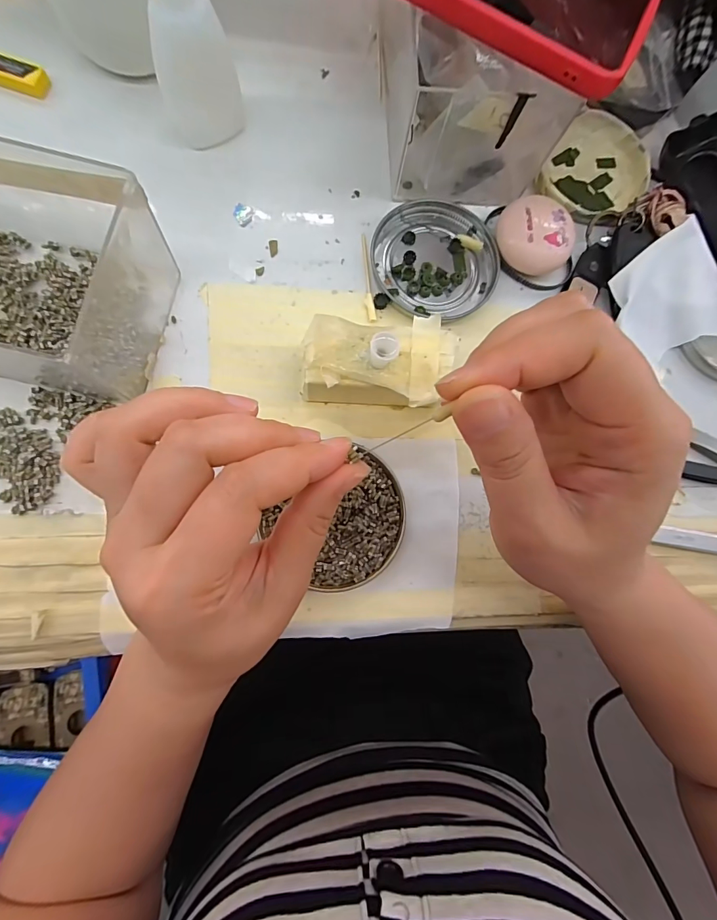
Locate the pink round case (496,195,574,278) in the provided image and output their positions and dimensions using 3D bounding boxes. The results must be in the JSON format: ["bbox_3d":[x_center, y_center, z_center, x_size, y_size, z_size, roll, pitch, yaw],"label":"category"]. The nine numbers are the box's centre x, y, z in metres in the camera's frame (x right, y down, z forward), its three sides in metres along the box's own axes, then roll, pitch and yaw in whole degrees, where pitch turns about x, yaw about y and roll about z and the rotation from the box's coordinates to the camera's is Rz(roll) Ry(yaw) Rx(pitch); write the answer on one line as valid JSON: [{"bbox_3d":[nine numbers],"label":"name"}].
[{"bbox_3d":[0.109,-0.137,0.256,0.041,0.023,0.043,1,80,-6],"label":"pink round case"}]

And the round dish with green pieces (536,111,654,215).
[{"bbox_3d":[0.162,-0.197,0.279,0.066,0.014,0.085,34,78,0],"label":"round dish with green pieces"}]

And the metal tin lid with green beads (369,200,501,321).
[{"bbox_3d":[0.049,-0.125,0.257,0.075,0.009,0.075,1,80,-6],"label":"metal tin lid with green beads"}]

